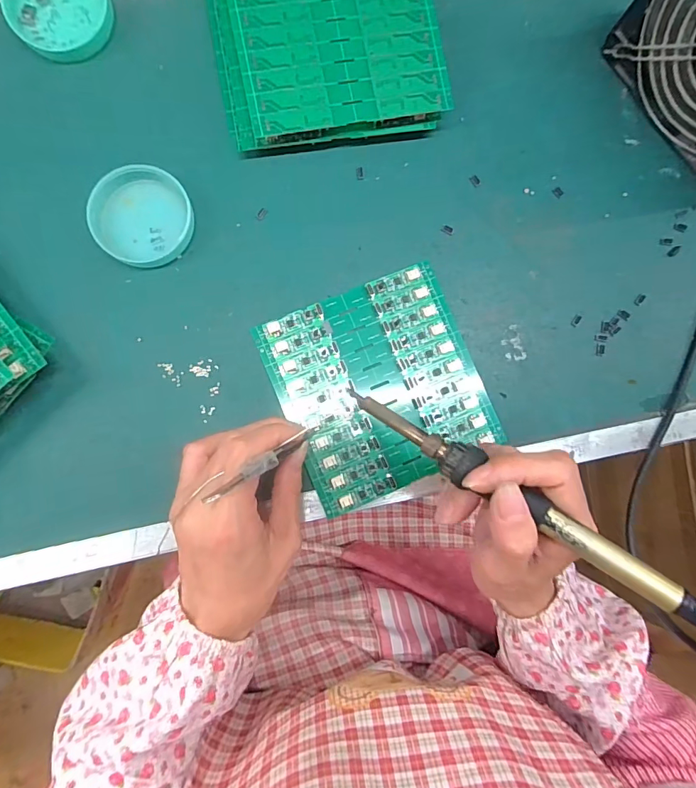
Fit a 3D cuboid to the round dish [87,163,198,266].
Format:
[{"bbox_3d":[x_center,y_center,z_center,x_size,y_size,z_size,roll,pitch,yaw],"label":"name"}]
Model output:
[{"bbox_3d":[-0.137,-0.117,0.297,0.063,0.018,0.060,0,87,-5],"label":"round dish"}]

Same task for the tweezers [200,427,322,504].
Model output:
[{"bbox_3d":[-0.039,0.034,0.247,0.011,0.117,0.007,-28,91,19],"label":"tweezers"}]

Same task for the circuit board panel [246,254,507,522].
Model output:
[{"bbox_3d":[0.023,-0.006,0.308,0.133,0.010,0.138,-22,90,-5],"label":"circuit board panel"}]

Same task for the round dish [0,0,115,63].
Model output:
[{"bbox_3d":[-0.195,-0.262,0.298,0.066,0.016,0.062,0,88,-5],"label":"round dish"}]

